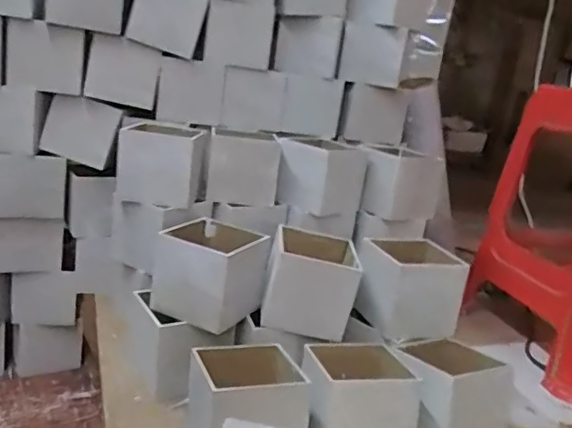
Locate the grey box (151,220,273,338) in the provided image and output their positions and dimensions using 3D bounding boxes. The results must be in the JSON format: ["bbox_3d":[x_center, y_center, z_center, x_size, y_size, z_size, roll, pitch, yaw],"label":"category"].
[{"bbox_3d":[-0.100,0.080,0.778,0.124,0.105,0.114,14,16,27],"label":"grey box"}]

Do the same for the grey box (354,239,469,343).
[{"bbox_3d":[0.174,0.108,0.822,0.115,0.110,0.117,3,15,-16],"label":"grey box"}]

